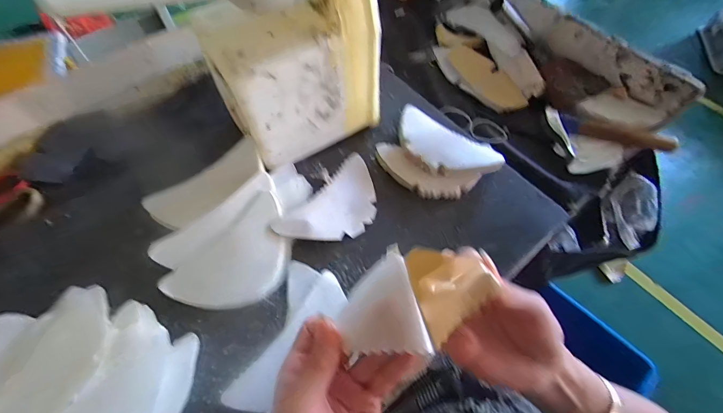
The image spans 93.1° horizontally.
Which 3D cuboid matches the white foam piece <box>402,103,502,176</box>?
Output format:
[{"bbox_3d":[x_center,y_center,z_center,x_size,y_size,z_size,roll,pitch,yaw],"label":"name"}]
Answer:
[{"bbox_3d":[0.105,-0.076,0.453,0.147,0.030,0.077,33,65,19],"label":"white foam piece"}]

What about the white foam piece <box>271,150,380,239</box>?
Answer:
[{"bbox_3d":[-0.025,-0.003,0.412,0.077,0.016,0.145,32,64,19],"label":"white foam piece"}]

